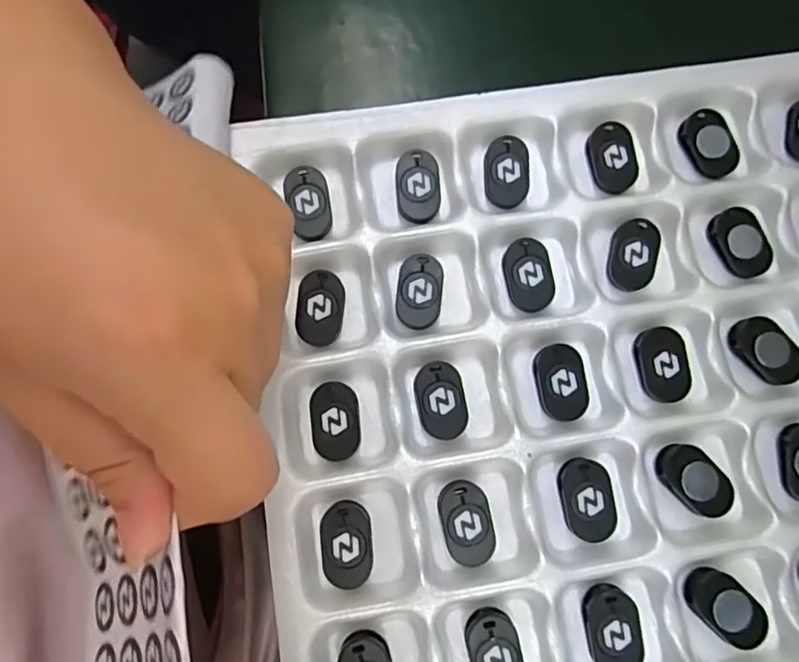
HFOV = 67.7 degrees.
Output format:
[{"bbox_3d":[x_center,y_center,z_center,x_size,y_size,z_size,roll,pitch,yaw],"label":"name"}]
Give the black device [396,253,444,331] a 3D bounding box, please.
[{"bbox_3d":[0.008,-0.015,0.233,0.017,0.007,0.029,9,78,2],"label":"black device"}]

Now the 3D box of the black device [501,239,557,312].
[{"bbox_3d":[0.051,-0.022,0.235,0.018,0.004,0.028,-4,78,-1],"label":"black device"}]

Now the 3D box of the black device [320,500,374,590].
[{"bbox_3d":[-0.019,0.076,0.211,0.018,0.010,0.029,-5,78,-1],"label":"black device"}]

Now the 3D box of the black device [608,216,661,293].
[{"bbox_3d":[0.094,-0.031,0.239,0.019,0.008,0.028,12,78,2],"label":"black device"}]

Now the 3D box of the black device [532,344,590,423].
[{"bbox_3d":[0.061,0.020,0.226,0.018,0.006,0.028,-11,79,-2],"label":"black device"}]

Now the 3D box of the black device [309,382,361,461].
[{"bbox_3d":[-0.024,0.034,0.222,0.018,0.009,0.028,-5,78,-1],"label":"black device"}]

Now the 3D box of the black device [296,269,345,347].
[{"bbox_3d":[-0.031,-0.009,0.231,0.017,0.009,0.028,8,78,1],"label":"black device"}]

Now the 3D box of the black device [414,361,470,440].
[{"bbox_3d":[0.016,0.026,0.223,0.018,0.008,0.028,-14,79,-3],"label":"black device"}]

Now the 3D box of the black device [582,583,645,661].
[{"bbox_3d":[0.074,0.103,0.204,0.018,0.006,0.030,-12,79,-3],"label":"black device"}]

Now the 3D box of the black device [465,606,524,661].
[{"bbox_3d":[0.033,0.111,0.202,0.018,0.006,0.030,-15,79,-3],"label":"black device"}]

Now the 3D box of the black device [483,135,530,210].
[{"bbox_3d":[0.044,-0.065,0.245,0.018,0.007,0.028,2,78,0],"label":"black device"}]

